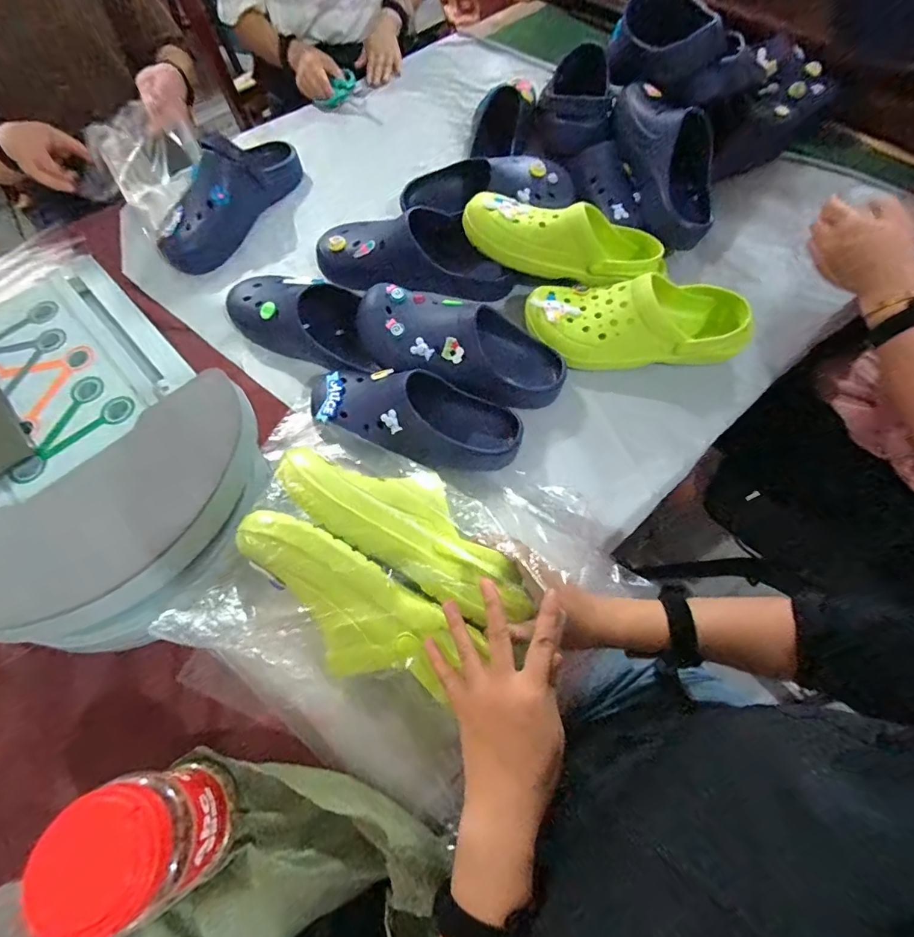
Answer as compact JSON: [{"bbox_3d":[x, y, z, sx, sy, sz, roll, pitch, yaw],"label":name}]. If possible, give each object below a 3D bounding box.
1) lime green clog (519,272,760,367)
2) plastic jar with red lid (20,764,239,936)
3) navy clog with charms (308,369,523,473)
[{"bbox_3d":[0.234,-0.190,0.613,0.278,0.088,0.104,2,65,3],"label":"lime green clog"},{"bbox_3d":[-0.241,0.292,0.367,0.077,0.136,0.084,-1,64,1],"label":"plastic jar with red lid"},{"bbox_3d":[-0.054,-0.064,0.564,0.261,0.080,0.101,17,66,10],"label":"navy clog with charms"}]

